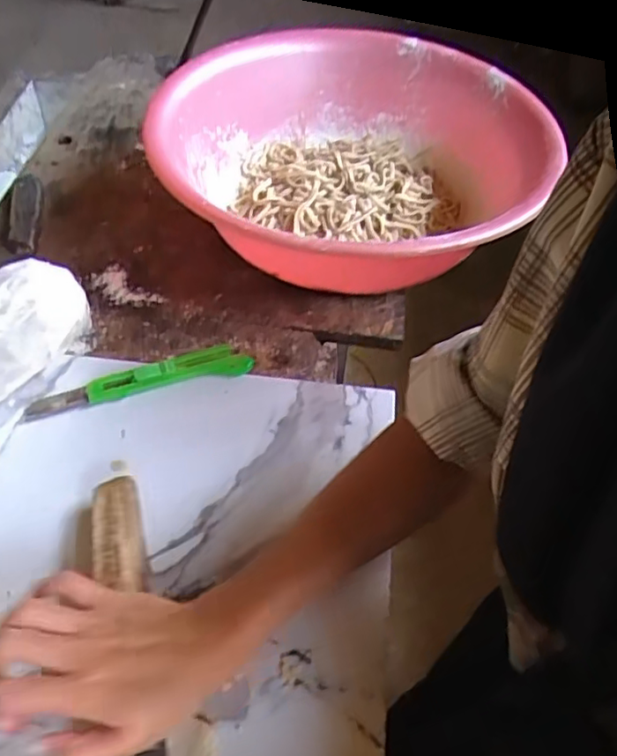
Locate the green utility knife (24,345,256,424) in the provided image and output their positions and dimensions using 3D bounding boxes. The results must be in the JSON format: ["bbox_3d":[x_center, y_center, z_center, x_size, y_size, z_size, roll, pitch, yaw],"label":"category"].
[{"bbox_3d":[-0.147,0.002,0.535,0.192,0.020,0.037,-15,52,-17],"label":"green utility knife"}]

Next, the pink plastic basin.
[{"bbox_3d":[0.049,-0.226,0.669,0.404,0.130,0.393,2,50,-3],"label":"pink plastic basin"}]

